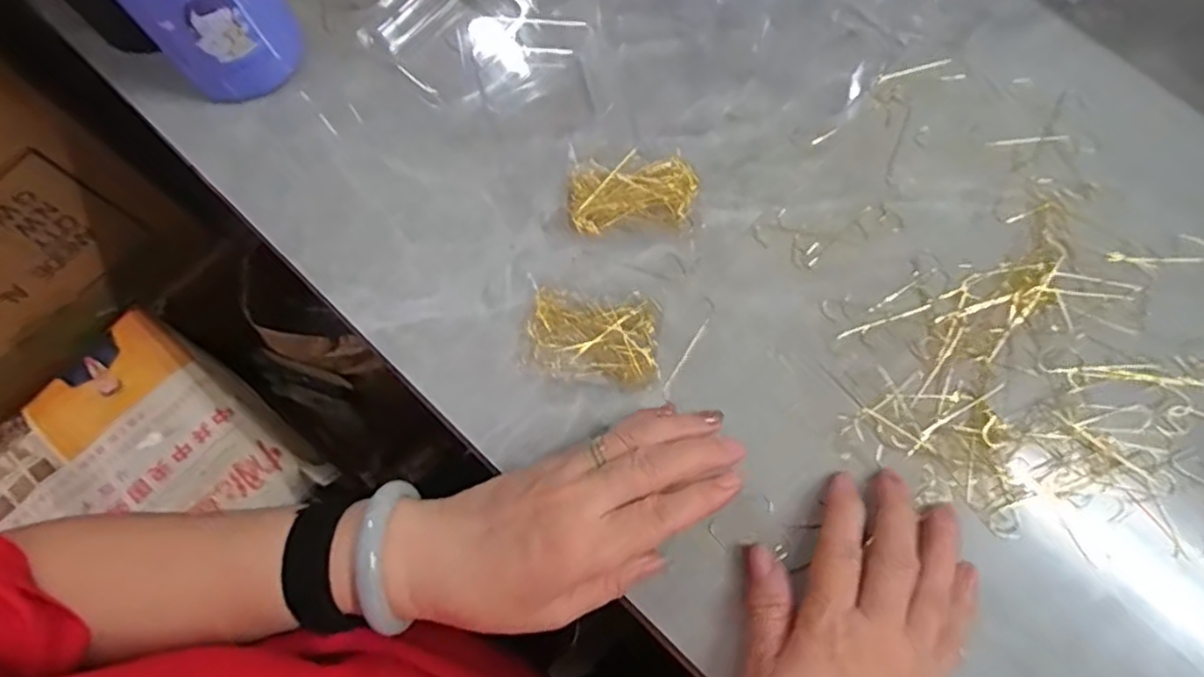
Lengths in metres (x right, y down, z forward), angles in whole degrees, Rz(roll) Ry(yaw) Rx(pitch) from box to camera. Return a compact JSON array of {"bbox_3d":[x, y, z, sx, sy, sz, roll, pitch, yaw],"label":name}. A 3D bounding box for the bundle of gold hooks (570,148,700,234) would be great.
[{"bbox_3d":[0.017,-0.083,0.396,0.070,0.017,0.041,-9,73,-1],"label":"bundle of gold hooks"}]

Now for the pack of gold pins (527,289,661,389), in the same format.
[{"bbox_3d":[-0.004,0.000,0.375,0.068,0.013,0.048,3,74,2],"label":"pack of gold pins"}]

